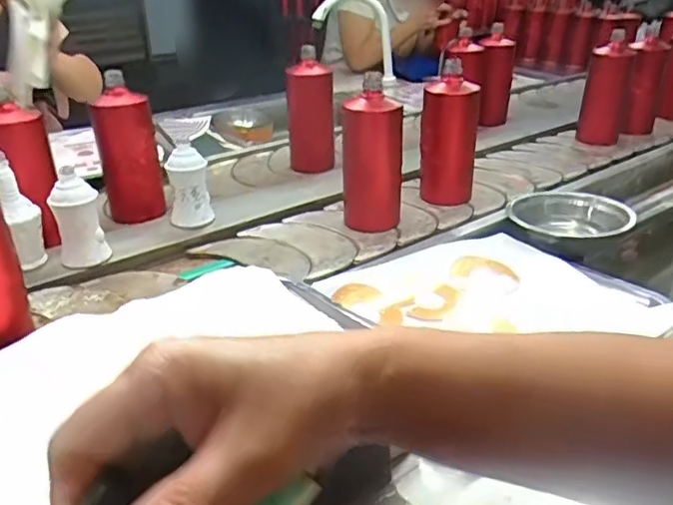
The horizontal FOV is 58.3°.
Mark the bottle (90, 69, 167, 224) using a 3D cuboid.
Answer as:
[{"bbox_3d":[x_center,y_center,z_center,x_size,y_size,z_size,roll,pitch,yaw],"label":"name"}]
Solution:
[{"bbox_3d":[-0.313,-0.155,0.904,0.082,0.206,0.071,-11,26,-17],"label":"bottle"}]

